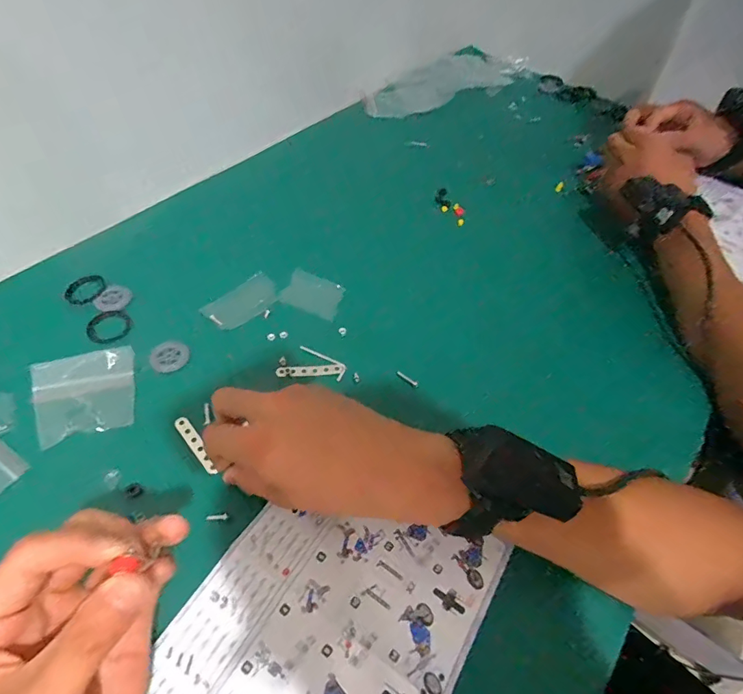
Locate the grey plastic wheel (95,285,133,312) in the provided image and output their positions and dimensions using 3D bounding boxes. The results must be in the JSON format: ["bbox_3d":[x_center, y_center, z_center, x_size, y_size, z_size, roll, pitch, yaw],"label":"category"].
[{"bbox_3d":[-0.253,-0.048,0.446,0.032,0.004,0.028,-19,69,-30],"label":"grey plastic wheel"}]

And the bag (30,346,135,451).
[{"bbox_3d":[-0.238,0.036,0.380,0.076,0.007,0.088,-17,51,-20],"label":"bag"}]

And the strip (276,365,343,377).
[{"bbox_3d":[-0.056,0.022,0.412,0.058,0.004,0.010,-2,55,-7],"label":"strip"}]

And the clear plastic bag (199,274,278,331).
[{"bbox_3d":[-0.125,-0.046,0.451,0.043,0.004,0.076,35,59,18],"label":"clear plastic bag"}]

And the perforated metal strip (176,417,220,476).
[{"bbox_3d":[-0.139,0.079,0.364,0.011,0.004,0.059,-32,63,-24],"label":"perforated metal strip"}]

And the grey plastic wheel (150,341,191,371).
[{"bbox_3d":[-0.181,0.007,0.408,0.032,0.004,0.032,3,54,-4],"label":"grey plastic wheel"}]

